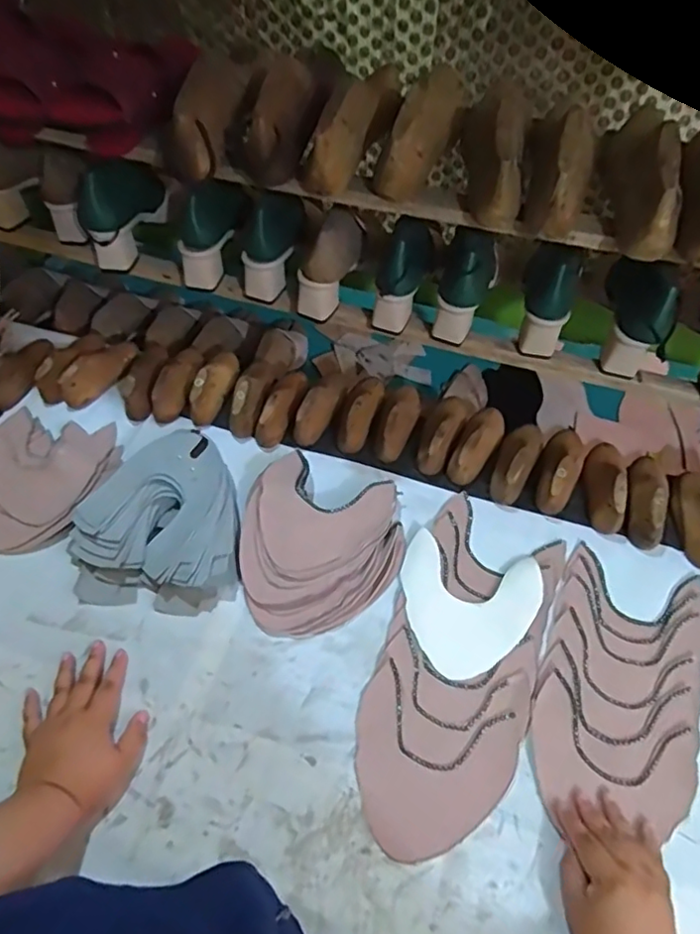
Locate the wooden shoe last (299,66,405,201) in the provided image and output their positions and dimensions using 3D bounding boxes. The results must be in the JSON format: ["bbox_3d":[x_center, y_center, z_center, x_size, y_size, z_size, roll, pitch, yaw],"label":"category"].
[{"bbox_3d":[0.004,-0.396,0.655,0.057,0.082,0.215,20,59,13],"label":"wooden shoe last"}]

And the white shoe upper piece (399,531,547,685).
[{"bbox_3d":[0.140,0.166,0.677,0.163,0.010,0.158,11,58,7],"label":"white shoe upper piece"}]

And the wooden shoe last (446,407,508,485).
[{"bbox_3d":[0.178,-0.037,0.793,0.052,0.046,0.137,26,61,16],"label":"wooden shoe last"}]

